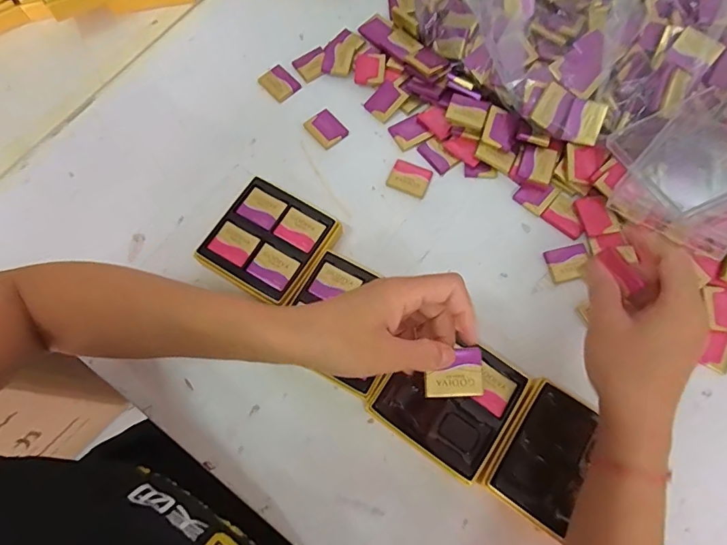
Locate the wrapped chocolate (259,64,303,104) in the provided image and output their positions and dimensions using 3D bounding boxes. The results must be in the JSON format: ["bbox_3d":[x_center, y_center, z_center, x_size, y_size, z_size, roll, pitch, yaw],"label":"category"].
[{"bbox_3d":[-0.092,-0.207,0.492,0.033,0.005,0.038,-41,74,-11],"label":"wrapped chocolate"}]

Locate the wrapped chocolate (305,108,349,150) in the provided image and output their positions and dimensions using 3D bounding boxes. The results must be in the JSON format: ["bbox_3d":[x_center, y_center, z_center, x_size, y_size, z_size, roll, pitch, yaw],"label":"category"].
[{"bbox_3d":[-0.039,-0.150,0.471,0.032,0.005,0.040,-37,74,-10],"label":"wrapped chocolate"}]

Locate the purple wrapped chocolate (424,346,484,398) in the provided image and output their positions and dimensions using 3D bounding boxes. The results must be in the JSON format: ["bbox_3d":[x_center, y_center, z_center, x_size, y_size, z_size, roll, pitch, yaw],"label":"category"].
[{"bbox_3d":[0.061,0.068,0.305,0.040,0.006,0.031,-3,71,1],"label":"purple wrapped chocolate"}]

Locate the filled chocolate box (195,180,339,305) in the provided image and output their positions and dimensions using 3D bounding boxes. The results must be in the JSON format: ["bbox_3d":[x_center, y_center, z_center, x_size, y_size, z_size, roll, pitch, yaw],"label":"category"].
[{"bbox_3d":[-0.083,-0.024,0.416,0.097,0.032,0.095,31,75,12],"label":"filled chocolate box"}]

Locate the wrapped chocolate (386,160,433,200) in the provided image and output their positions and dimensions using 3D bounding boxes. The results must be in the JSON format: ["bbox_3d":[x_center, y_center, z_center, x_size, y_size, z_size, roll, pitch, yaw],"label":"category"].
[{"bbox_3d":[0.046,-0.093,0.449,0.040,0.005,0.033,21,73,9],"label":"wrapped chocolate"}]

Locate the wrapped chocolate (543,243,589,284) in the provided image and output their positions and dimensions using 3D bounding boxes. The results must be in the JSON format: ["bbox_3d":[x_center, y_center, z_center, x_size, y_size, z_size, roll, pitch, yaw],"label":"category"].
[{"bbox_3d":[0.189,-0.009,0.413,0.038,0.005,0.032,-13,71,-3],"label":"wrapped chocolate"}]

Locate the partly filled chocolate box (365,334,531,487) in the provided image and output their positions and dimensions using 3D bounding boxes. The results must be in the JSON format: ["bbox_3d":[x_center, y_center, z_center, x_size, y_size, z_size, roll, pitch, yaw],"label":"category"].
[{"bbox_3d":[0.069,0.101,0.368,0.097,0.028,0.095,35,75,13],"label":"partly filled chocolate box"}]

